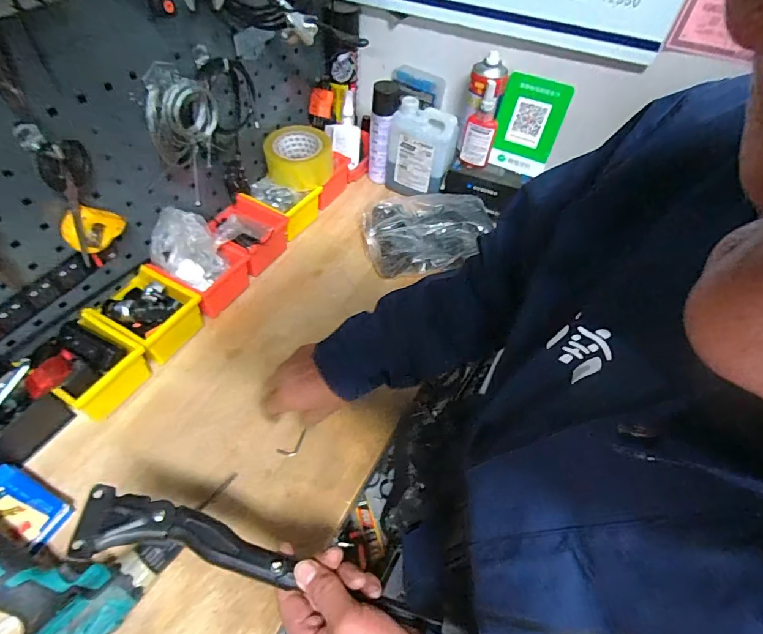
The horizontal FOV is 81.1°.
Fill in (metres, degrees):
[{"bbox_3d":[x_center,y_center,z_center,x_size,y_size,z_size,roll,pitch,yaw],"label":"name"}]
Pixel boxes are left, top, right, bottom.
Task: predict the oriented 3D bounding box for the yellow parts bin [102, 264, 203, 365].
[{"bbox_3d":[-0.348,-0.009,0.669,0.136,0.072,0.104,29,58,16],"label":"yellow parts bin"}]

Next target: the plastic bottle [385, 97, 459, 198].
[{"bbox_3d":[0.079,-0.321,0.880,0.124,0.167,0.068,35,60,19],"label":"plastic bottle"}]

